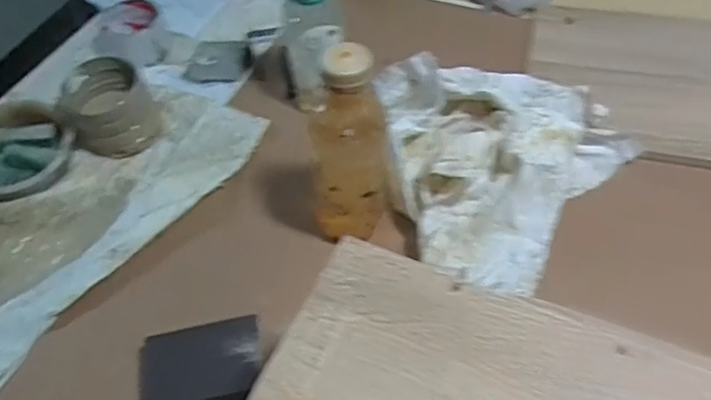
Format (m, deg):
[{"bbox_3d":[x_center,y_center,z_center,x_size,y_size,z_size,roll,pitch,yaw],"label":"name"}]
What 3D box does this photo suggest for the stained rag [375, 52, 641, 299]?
[{"bbox_3d":[0.124,-0.029,0.611,0.236,0.088,0.231,20,57,20],"label":"stained rag"}]

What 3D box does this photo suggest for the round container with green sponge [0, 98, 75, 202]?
[{"bbox_3d":[-0.387,-0.054,0.713,0.126,0.044,0.133,-38,58,-21],"label":"round container with green sponge"}]

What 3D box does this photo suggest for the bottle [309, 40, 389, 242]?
[{"bbox_3d":[-0.007,-0.046,0.549,0.071,0.195,0.064,-4,52,2],"label":"bottle"}]

